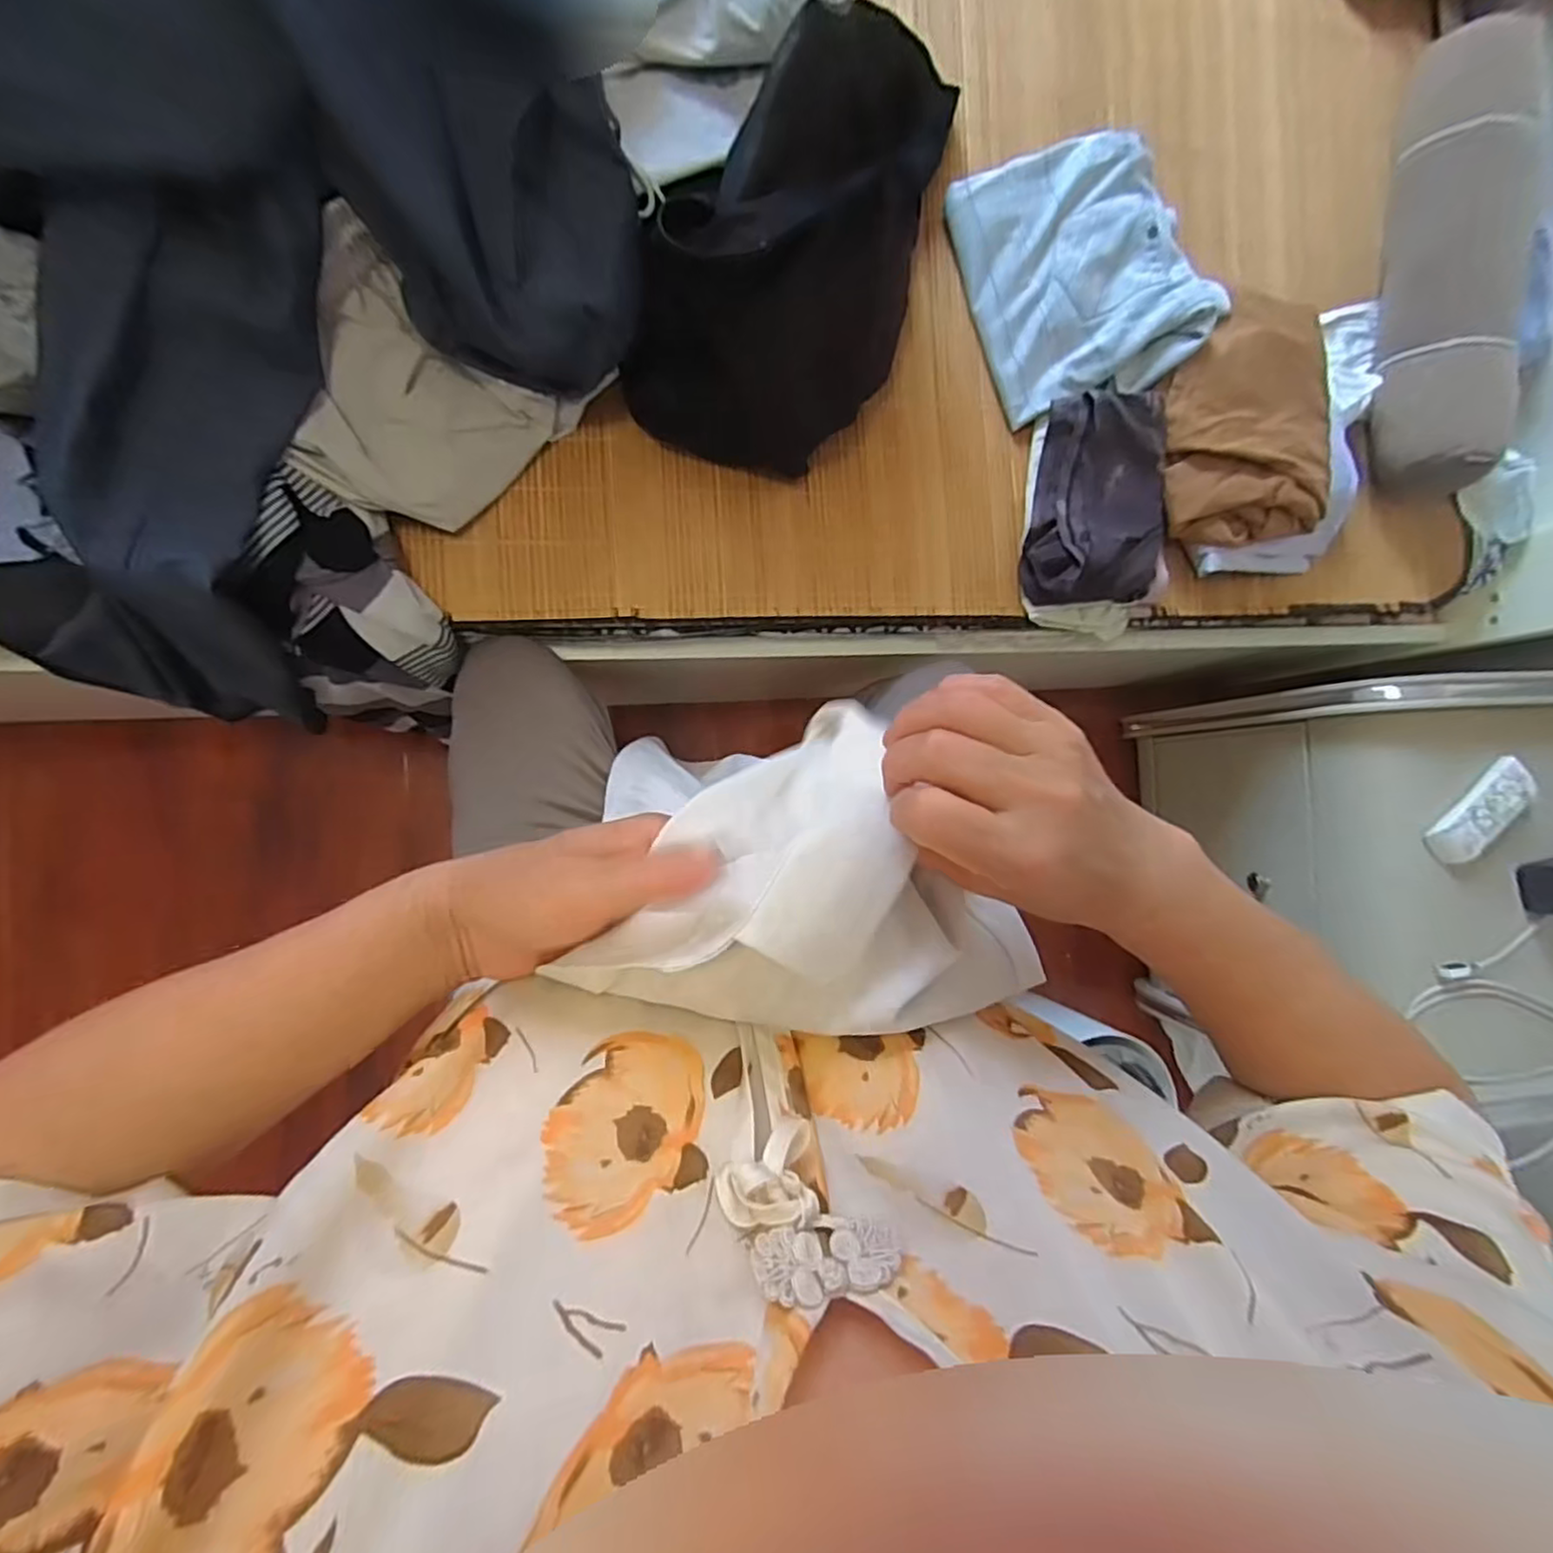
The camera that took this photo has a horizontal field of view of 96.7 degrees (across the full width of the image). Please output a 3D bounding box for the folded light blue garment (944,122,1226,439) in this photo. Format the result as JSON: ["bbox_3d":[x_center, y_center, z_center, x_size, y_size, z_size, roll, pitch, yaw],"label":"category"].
[{"bbox_3d":[0.313,-0.512,0.700,0.219,0.077,0.242,-19,92,-10],"label":"folded light blue garment"}]

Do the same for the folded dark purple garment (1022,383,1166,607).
[{"bbox_3d":[0.337,-0.279,0.698,0.143,0.051,0.228,10,87,-10],"label":"folded dark purple garment"}]

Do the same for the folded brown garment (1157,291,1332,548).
[{"bbox_3d":[0.486,-0.364,0.710,0.175,0.053,0.244,0,89,-10],"label":"folded brown garment"}]

